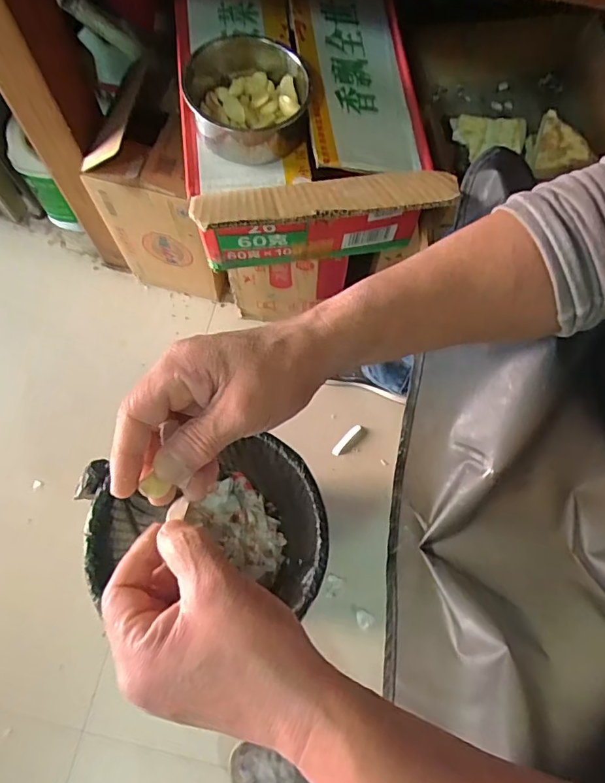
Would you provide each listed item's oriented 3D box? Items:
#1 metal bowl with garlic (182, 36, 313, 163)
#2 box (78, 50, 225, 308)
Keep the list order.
[{"bbox_3d":[-0.058,-0.310,0.520,0.122,0.053,0.126,1,71,-2],"label":"metal bowl with garlic"},{"bbox_3d":[-0.216,-0.320,0.827,0.173,0.309,0.201,10,71,2],"label":"box"}]

